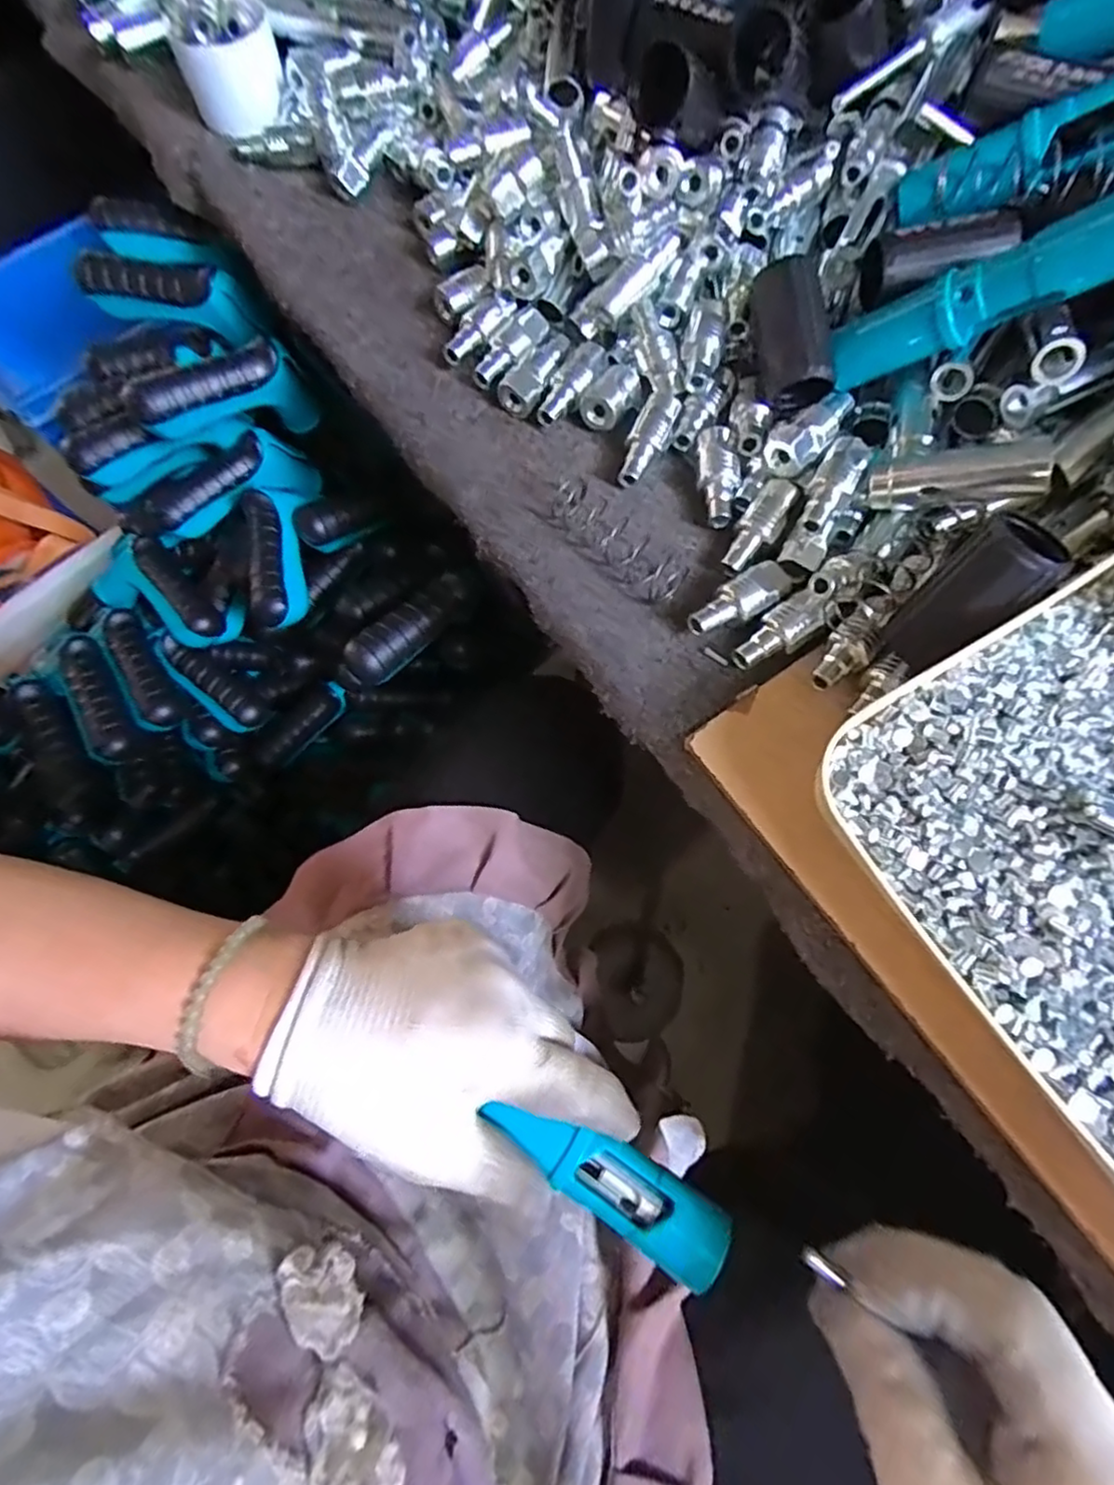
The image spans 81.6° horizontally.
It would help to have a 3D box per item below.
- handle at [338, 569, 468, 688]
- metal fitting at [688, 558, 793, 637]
[{"bbox_3d":[-0.107,-0.080,0.462,0.029,0.027,0.106,42,77,14],"label":"handle"},{"bbox_3d":[0.087,-0.067,0.315,0.055,0.015,0.020,-34,74,-9],"label":"metal fitting"}]

